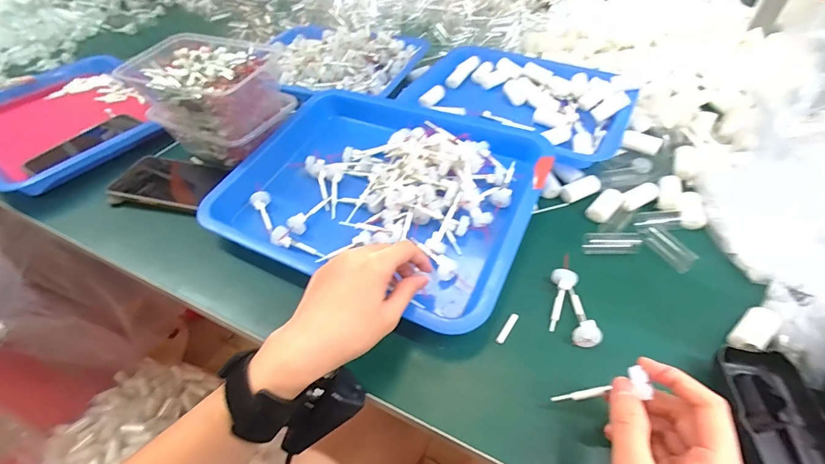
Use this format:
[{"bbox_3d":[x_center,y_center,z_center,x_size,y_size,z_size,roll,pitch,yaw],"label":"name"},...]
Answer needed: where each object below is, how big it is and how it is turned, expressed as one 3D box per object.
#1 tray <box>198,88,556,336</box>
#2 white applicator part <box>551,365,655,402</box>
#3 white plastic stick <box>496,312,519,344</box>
[{"bbox_3d":[-0.035,-0.061,0.422,0.332,0.058,0.273,19,52,19],"label":"tray"},{"bbox_3d":[0.127,0.108,0.258,0.065,0.009,0.017,-32,38,33],"label":"white applicator part"},{"bbox_3d":[0.083,0.084,0.330,0.007,0.004,0.032,28,55,25],"label":"white plastic stick"}]

